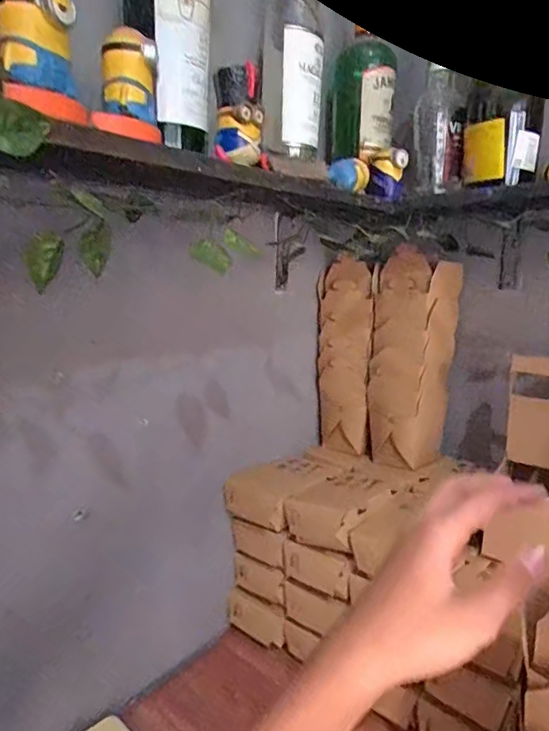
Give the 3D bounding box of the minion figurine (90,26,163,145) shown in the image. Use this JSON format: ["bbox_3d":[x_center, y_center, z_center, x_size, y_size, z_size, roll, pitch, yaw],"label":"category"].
[{"bbox_3d":[-0.104,-0.200,0.371,0.044,0.072,0.039,-3,11,-13],"label":"minion figurine"}]

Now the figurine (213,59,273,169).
[{"bbox_3d":[-0.029,-0.223,0.472,0.045,0.082,0.046,0,11,1],"label":"figurine"}]

